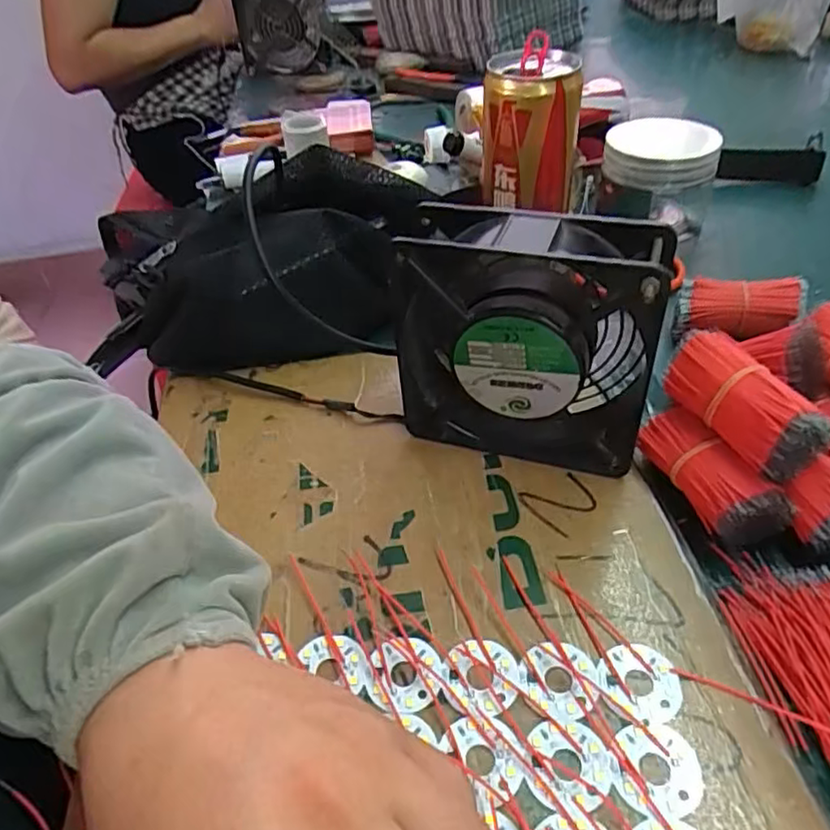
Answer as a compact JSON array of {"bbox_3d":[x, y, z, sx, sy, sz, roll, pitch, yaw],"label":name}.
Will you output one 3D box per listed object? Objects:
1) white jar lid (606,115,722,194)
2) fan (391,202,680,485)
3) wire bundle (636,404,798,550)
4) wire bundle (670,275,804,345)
[{"bbox_3d":[0.195,-0.207,0.500,0.081,0.033,0.081,13,48,19],"label":"white jar lid"},{"bbox_3d":[0.052,-0.035,0.311,0.122,0.121,0.048,14,47,20],"label":"fan"},{"bbox_3d":[0.137,0.030,0.298,0.029,0.032,0.071,-24,46,-18],"label":"wire bundle"},{"bbox_3d":[0.194,-0.065,0.381,0.072,0.027,0.027,-1,44,6],"label":"wire bundle"}]

